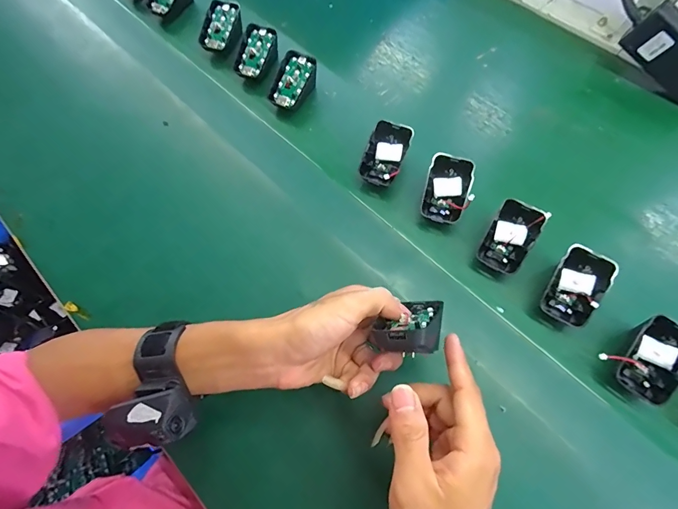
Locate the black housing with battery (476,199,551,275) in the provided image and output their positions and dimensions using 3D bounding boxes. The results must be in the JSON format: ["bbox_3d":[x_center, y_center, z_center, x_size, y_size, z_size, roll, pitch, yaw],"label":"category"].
[{"bbox_3d":[0.170,-0.017,0.371,0.043,0.028,0.068,30,103,21],"label":"black housing with battery"}]

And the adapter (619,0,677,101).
[{"bbox_3d":[0.396,-0.228,0.434,0.122,0.053,0.025,45,74,1],"label":"adapter"}]

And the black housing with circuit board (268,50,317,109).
[{"bbox_3d":[-0.060,-0.214,0.471,0.042,0.044,0.069,29,70,15],"label":"black housing with circuit board"}]

